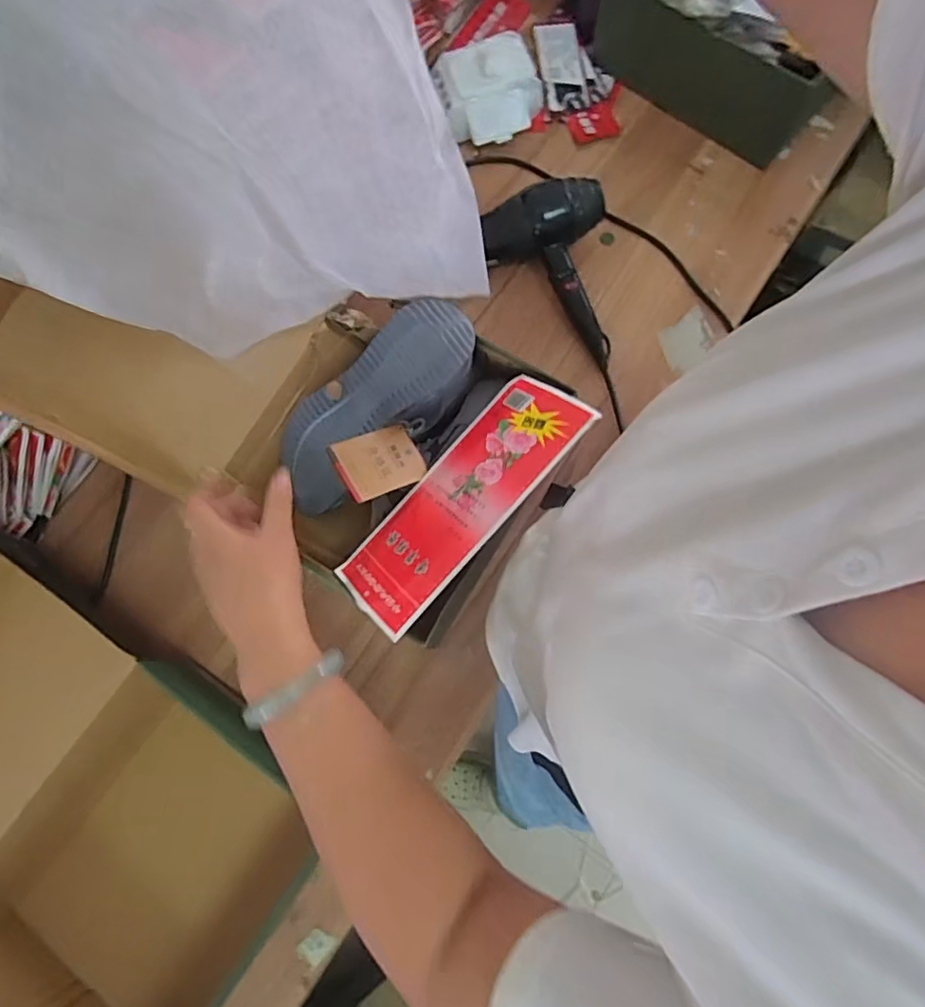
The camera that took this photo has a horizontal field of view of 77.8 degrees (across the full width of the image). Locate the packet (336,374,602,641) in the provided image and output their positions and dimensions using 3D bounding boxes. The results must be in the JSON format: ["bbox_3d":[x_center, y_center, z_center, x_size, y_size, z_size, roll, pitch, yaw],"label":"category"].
[{"bbox_3d":[0.000,-0.009,0.586,0.295,0.011,0.124,-46,49,-5],"label":"packet"}]

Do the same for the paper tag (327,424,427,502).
[{"bbox_3d":[-0.086,-0.044,0.608,0.096,0.013,0.068,-21,79,-41],"label":"paper tag"}]

